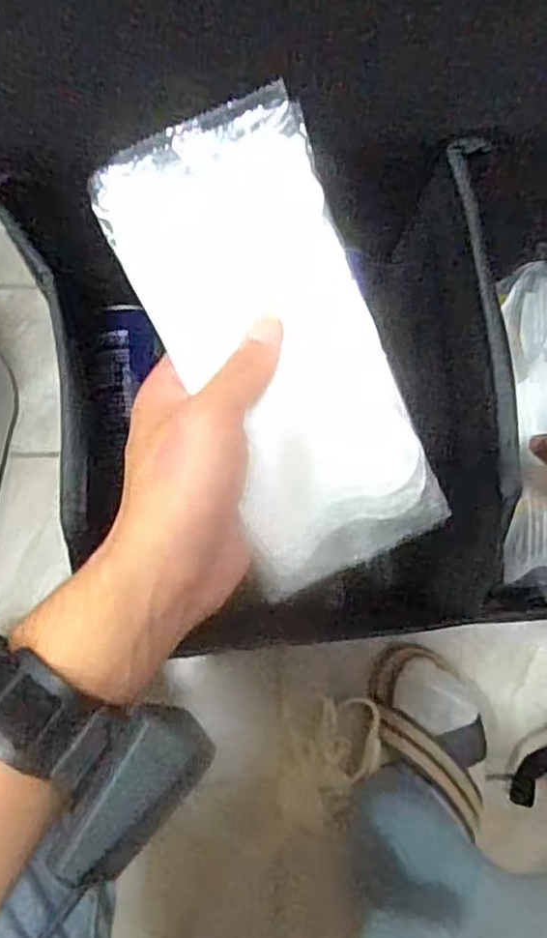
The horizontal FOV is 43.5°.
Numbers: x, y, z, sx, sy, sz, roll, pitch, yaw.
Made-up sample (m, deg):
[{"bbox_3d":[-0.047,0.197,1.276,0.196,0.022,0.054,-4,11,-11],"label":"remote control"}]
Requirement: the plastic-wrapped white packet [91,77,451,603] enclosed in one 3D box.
[{"bbox_3d":[0.002,-0.055,0.316,0.096,0.016,0.213,-24,97,-6],"label":"plastic-wrapped white packet"}]

